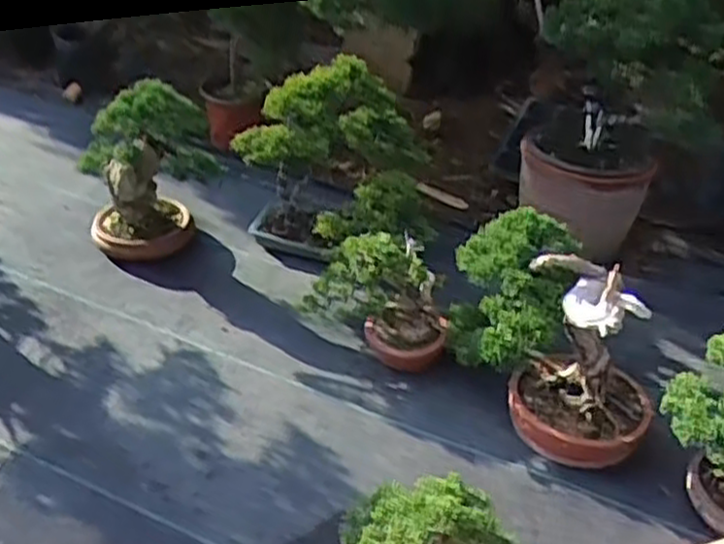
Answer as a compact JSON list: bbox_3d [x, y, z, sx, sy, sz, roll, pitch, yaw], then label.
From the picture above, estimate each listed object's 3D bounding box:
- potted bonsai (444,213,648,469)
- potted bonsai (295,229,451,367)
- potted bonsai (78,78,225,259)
[{"bbox_3d":[0.234,0.079,0.983,0.294,0.237,0.158,24,34,24],"label":"potted bonsai"},{"bbox_3d":[0.021,0.039,1.091,0.203,0.174,0.121,7,31,-2],"label":"potted bonsai"},{"bbox_3d":[-0.339,-0.160,1.241,0.200,0.273,0.148,0,32,-14],"label":"potted bonsai"}]

